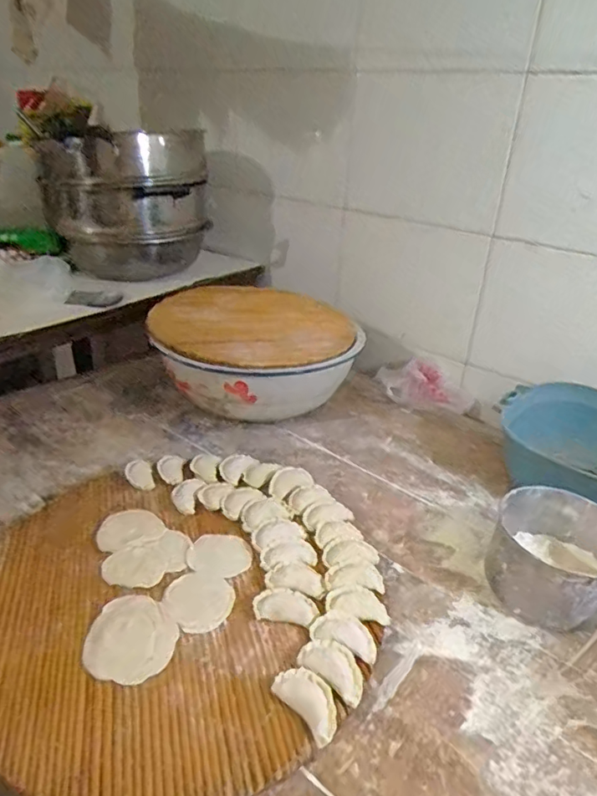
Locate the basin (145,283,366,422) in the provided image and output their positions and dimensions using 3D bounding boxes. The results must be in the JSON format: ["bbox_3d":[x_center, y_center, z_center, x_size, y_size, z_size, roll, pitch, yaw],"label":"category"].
[{"bbox_3d":[-0.097,-0.091,1.007,0.364,0.155,0.344,-13,35,-30],"label":"basin"}]

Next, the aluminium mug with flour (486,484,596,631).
[{"bbox_3d":[0.300,0.189,0.632,0.144,0.097,0.149,-11,34,-28],"label":"aluminium mug with flour"}]

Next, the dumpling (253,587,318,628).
[{"bbox_3d":[-0.013,0.226,0.582,0.067,0.014,0.036,9,29,5],"label":"dumpling"}]

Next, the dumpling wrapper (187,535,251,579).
[{"bbox_3d":[-0.093,0.187,0.642,0.074,0.004,0.064,9,29,12],"label":"dumpling wrapper"}]

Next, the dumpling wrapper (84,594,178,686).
[{"bbox_3d":[-0.165,0.237,0.537,0.085,0.006,0.090,8,33,8],"label":"dumpling wrapper"}]

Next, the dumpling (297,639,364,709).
[{"bbox_3d":[0.034,0.258,0.518,0.067,0.016,0.039,22,33,25],"label":"dumpling"}]

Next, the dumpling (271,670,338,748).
[{"bbox_3d":[0.010,0.277,0.496,0.068,0.023,0.038,29,36,34],"label":"dumpling"}]

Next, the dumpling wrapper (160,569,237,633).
[{"bbox_3d":[-0.107,0.217,0.582,0.071,0.004,0.073,-21,39,-39],"label":"dumpling wrapper"}]

